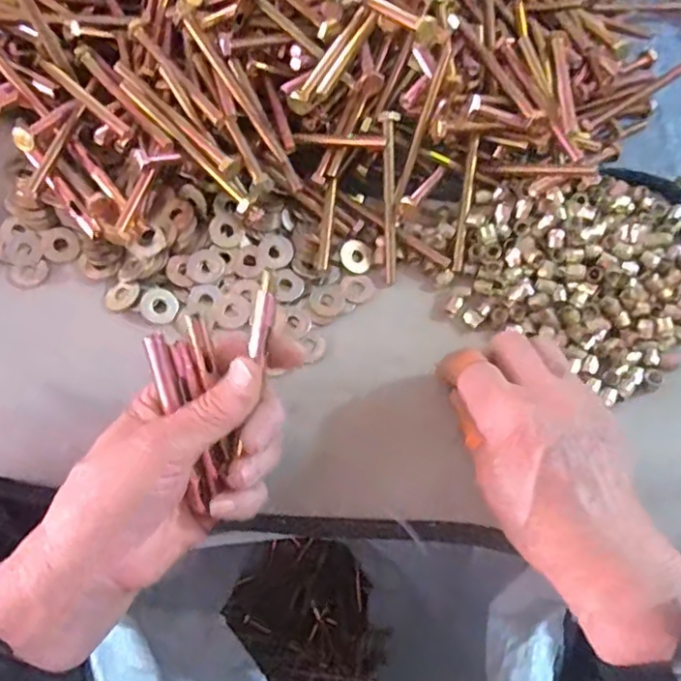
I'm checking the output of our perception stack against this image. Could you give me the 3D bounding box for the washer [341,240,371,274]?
[{"bbox_3d":[0.010,-0.053,0.383,0.019,0.004,0.021,-25,88,-11],"label":"washer"}]

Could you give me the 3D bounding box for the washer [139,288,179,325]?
[{"bbox_3d":[-0.107,-0.021,0.359,0.021,0.005,0.021,6,79,-34],"label":"washer"}]

